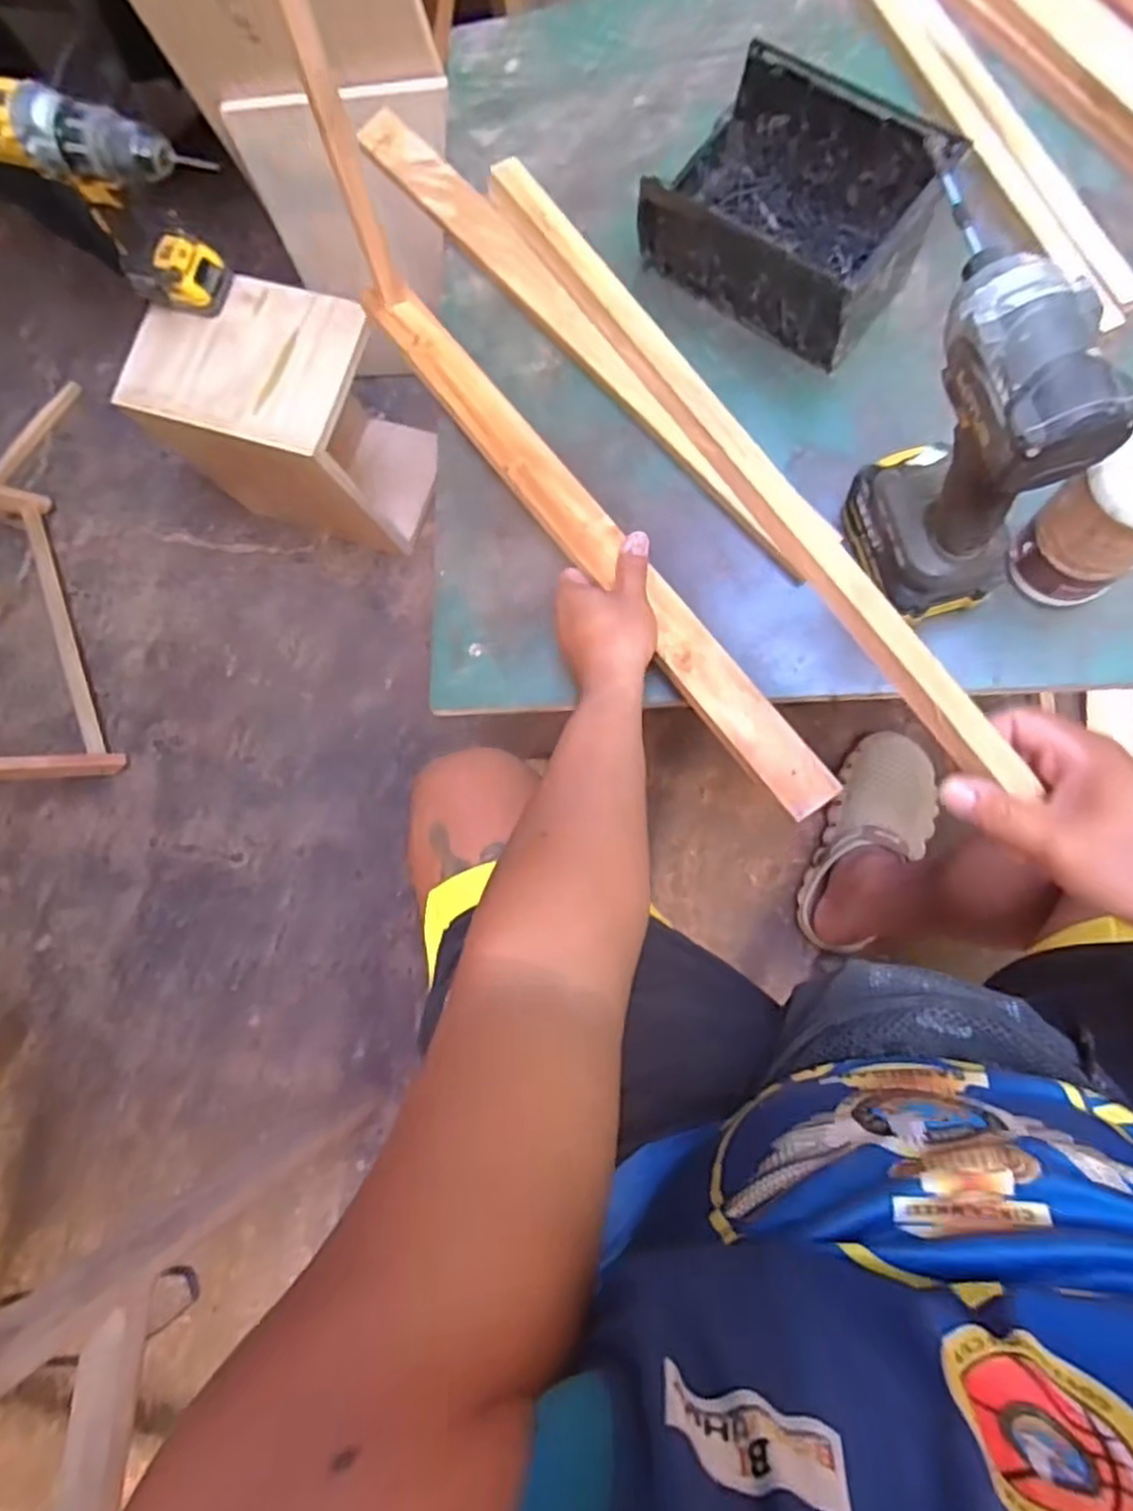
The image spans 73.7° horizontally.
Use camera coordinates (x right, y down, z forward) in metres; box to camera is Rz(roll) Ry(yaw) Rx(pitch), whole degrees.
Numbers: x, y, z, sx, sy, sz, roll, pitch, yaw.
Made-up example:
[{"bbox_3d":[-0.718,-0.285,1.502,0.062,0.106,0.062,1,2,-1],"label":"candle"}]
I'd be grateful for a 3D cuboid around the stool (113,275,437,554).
[{"bbox_3d":[-0.383,-0.457,1.037,0.340,0.310,0.190,18,85,13],"label":"stool"}]

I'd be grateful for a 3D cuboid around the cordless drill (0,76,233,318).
[{"bbox_3d":[-0.429,-0.561,0.778,0.217,0.230,0.074,15,85,12],"label":"cordless drill"}]

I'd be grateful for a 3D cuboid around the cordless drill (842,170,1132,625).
[{"bbox_3d":[0.231,-0.170,0.459,0.069,0.238,0.120,-24,78,6],"label":"cordless drill"}]

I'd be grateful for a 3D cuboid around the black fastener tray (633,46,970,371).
[{"bbox_3d":[0.166,-0.407,0.574,0.197,0.100,0.136,41,91,13],"label":"black fastener tray"}]

